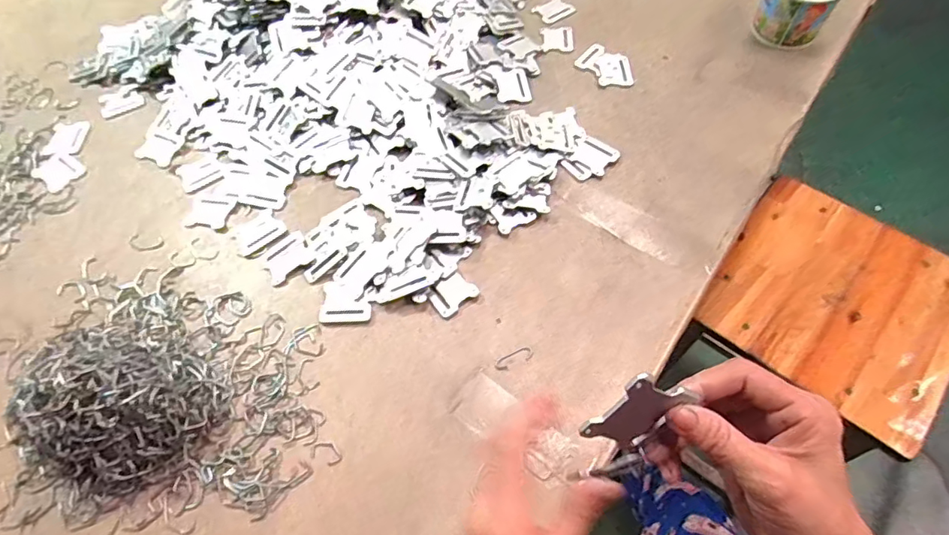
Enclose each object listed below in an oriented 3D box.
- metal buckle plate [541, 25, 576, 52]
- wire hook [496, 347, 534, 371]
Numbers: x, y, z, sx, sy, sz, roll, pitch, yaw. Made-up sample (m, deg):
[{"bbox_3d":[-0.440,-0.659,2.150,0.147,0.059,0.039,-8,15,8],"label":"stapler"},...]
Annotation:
[{"bbox_3d":[0.114,-0.315,0.714,0.045,0.005,0.044,-3,66,2],"label":"metal buckle plate"},{"bbox_3d":[0.038,0.086,0.491,0.038,0.004,0.014,-24,62,-10],"label":"wire hook"}]

